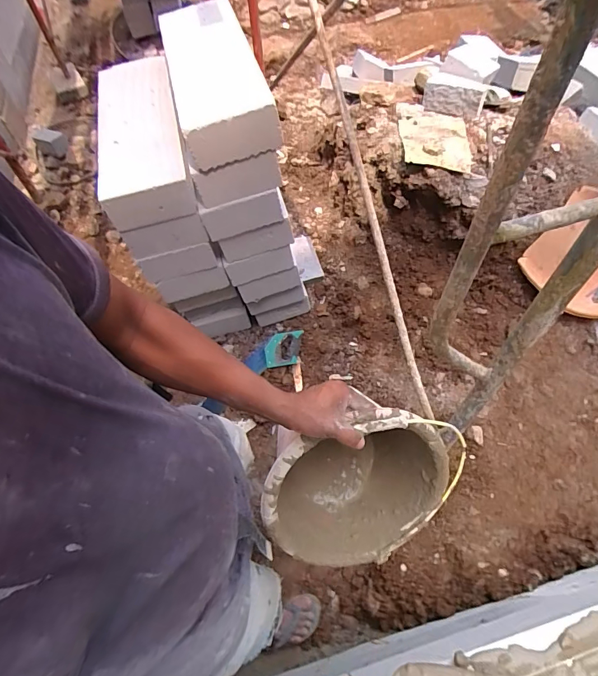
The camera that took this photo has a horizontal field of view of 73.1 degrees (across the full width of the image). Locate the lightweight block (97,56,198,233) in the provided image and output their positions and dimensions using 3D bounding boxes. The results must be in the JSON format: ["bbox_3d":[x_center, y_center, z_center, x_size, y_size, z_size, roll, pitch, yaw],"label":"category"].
[{"bbox_3d":[-0.436,-0.570,1.116,0.207,0.112,0.623,-14,58,-8],"label":"lightweight block"}]

